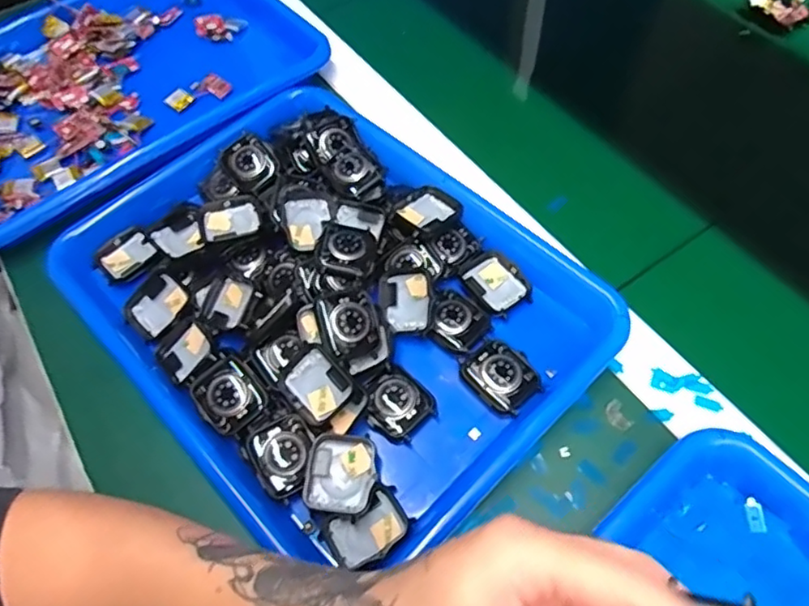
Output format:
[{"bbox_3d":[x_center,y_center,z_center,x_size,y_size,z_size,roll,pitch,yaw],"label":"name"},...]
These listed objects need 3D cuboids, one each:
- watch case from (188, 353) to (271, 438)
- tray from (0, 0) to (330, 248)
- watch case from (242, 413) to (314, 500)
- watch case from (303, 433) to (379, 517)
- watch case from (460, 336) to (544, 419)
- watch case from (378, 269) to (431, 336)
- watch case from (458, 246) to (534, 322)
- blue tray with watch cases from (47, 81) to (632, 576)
[{"bbox_3d":[-0.105,0.056,0.359,0.037,0.014,0.042,-40,64,-19],"label":"watch case"},{"bbox_3d":[-0.267,-0.206,0.542,0.354,0.036,0.276,-35,62,-16],"label":"tray"},{"bbox_3d":[-0.069,0.086,0.342,0.036,0.008,0.039,-33,62,-15],"label":"watch case"},{"bbox_3d":[-0.035,0.096,0.338,0.038,0.009,0.042,5,59,8],"label":"watch case"},{"bbox_3d":[0.059,0.043,0.367,0.037,0.010,0.044,-36,62,-16],"label":"watch case"},{"bbox_3d":[0.002,-0.001,0.388,0.035,0.014,0.042,-14,71,17],"label":"watch case"},{"bbox_3d":[0.061,-0.014,0.408,0.036,0.015,0.045,-32,61,-14],"label":"watch case"},{"bbox_3d":[-0.057,-0.009,0.404,0.252,0.040,0.338,-41,64,-19],"label":"blue tray with watch cases"}]

